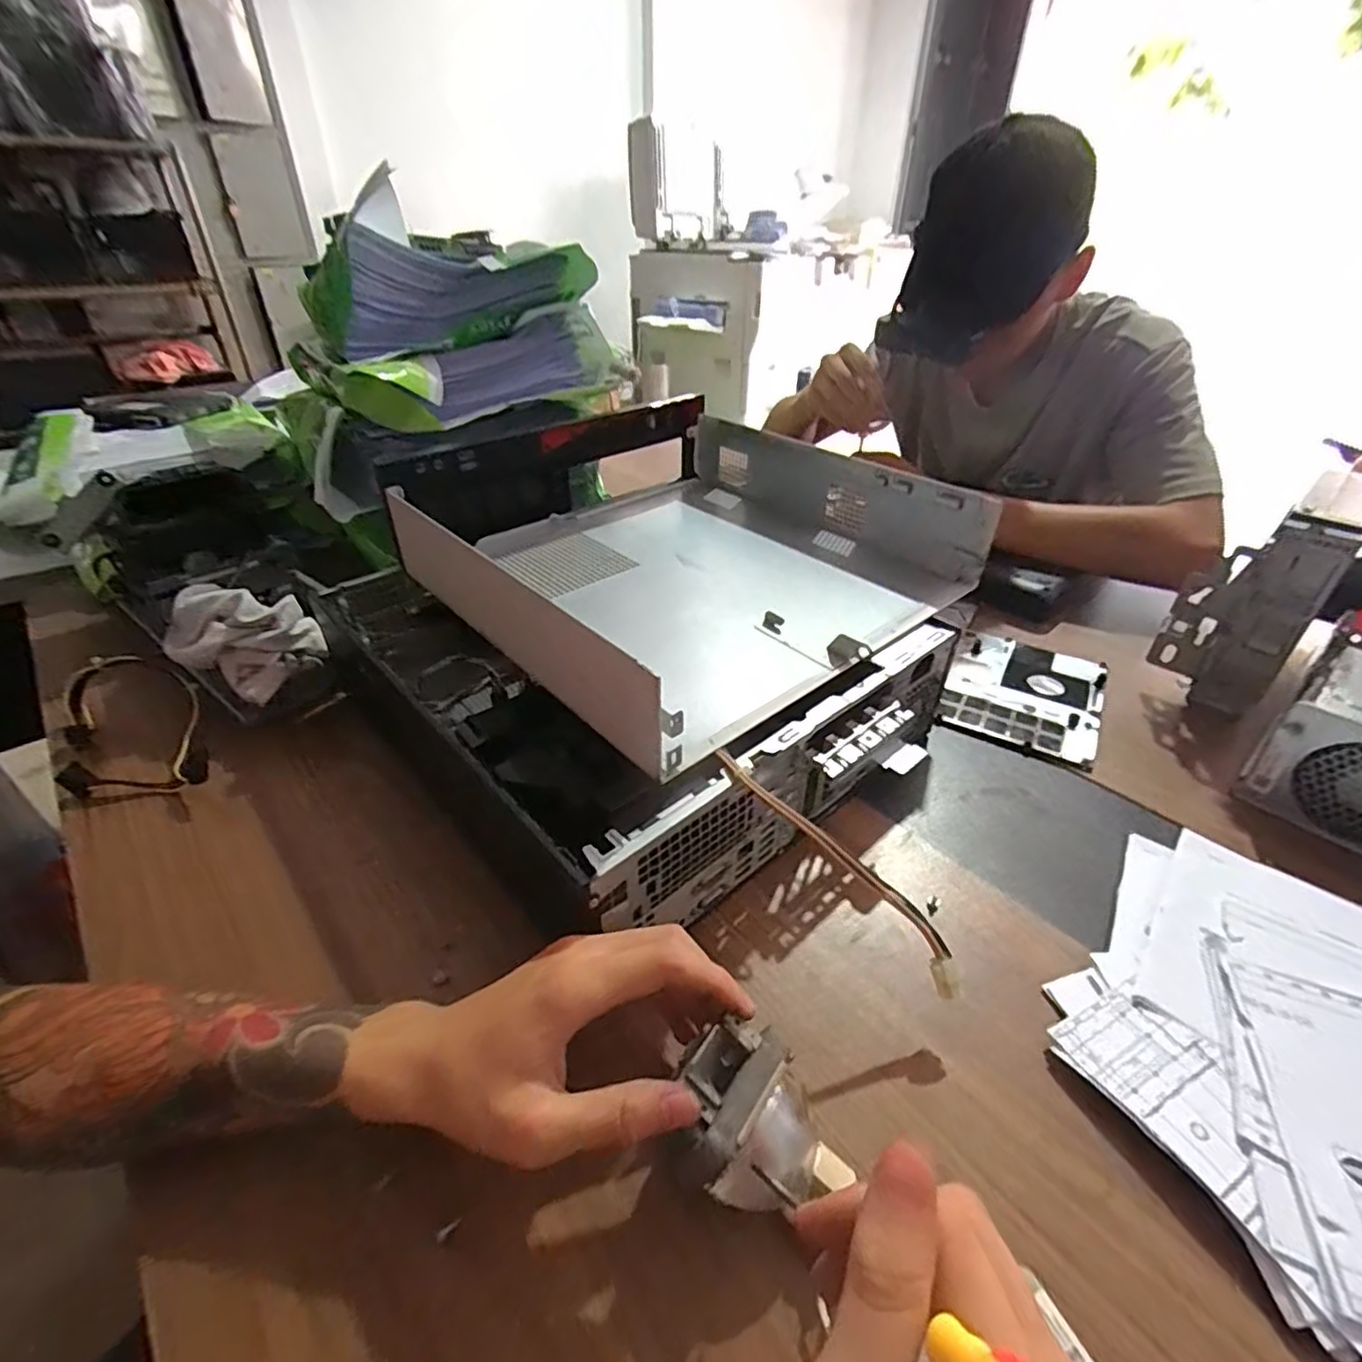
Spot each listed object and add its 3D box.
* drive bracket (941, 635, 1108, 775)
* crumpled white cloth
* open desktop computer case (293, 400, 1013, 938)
[{"bbox_3d":[0.295,0.008,0.560,0.121,0.019,0.152,16,38,21],"label":"drive bracket"},{"bbox_3d":[-0.356,-0.039,0.527,0.109,0.059,0.071,15,38,20],"label":"crumpled white cloth"},{"bbox_3d":[-0.005,-0.058,0.514,0.402,0.185,0.398,-24,42,-31],"label":"open desktop computer case"}]

